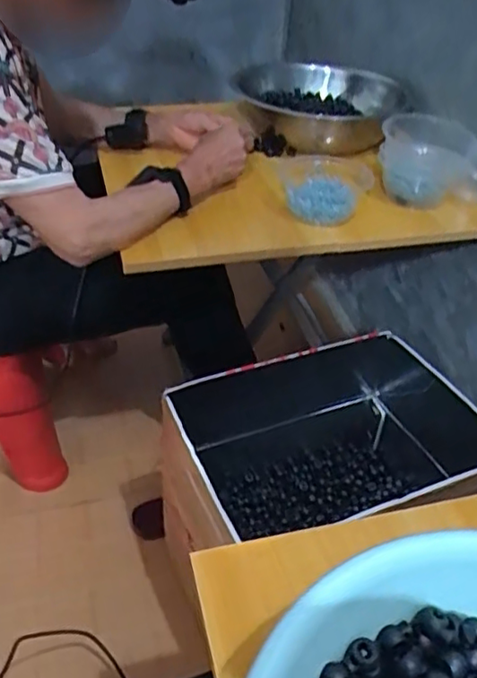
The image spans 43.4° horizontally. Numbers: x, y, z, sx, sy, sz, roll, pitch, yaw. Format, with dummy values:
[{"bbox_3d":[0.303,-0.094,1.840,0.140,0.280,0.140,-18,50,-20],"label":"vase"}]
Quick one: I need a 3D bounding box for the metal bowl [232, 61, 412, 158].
[{"bbox_3d":[0.170,-0.451,1.161,0.291,0.107,0.291,16,40,13],"label":"metal bowl"}]

